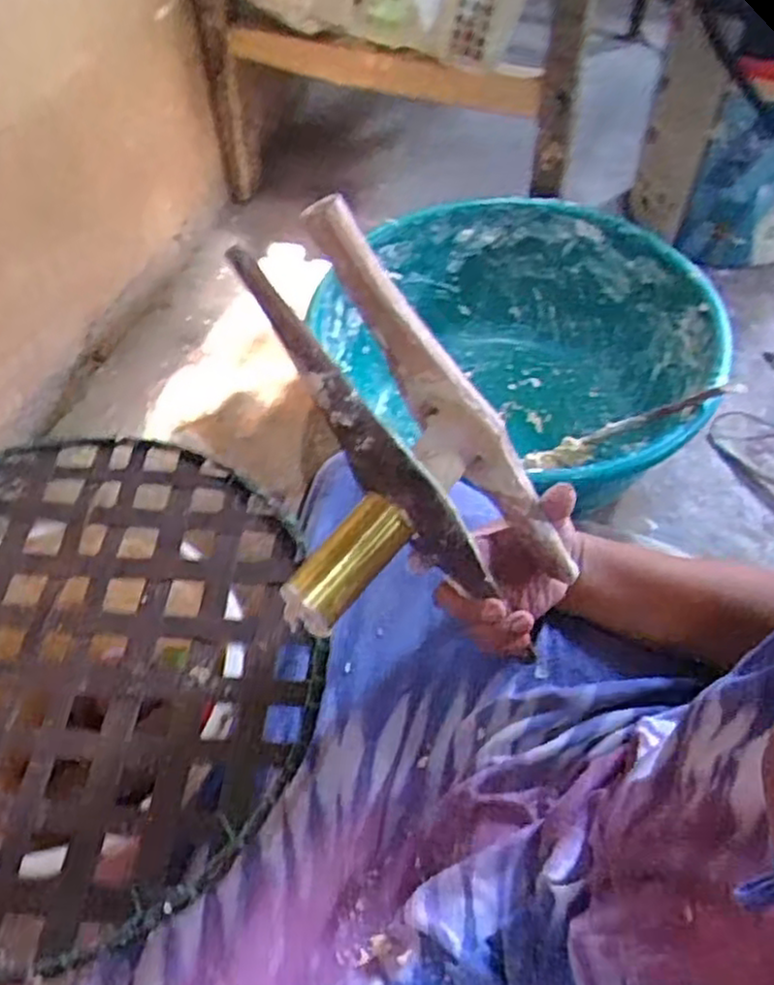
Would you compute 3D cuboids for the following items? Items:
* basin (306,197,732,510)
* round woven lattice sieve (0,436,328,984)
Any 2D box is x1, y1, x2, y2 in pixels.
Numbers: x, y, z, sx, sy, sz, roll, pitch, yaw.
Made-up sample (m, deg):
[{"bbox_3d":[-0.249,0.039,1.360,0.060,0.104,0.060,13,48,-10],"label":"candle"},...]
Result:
[{"bbox_3d":[0.159,-0.152,0.868,0.417,0.186,0.342,39,63,24],"label":"basin"},{"bbox_3d":[-0.216,0.107,0.489,0.336,0.019,0.334,0,54,0],"label":"round woven lattice sieve"}]

